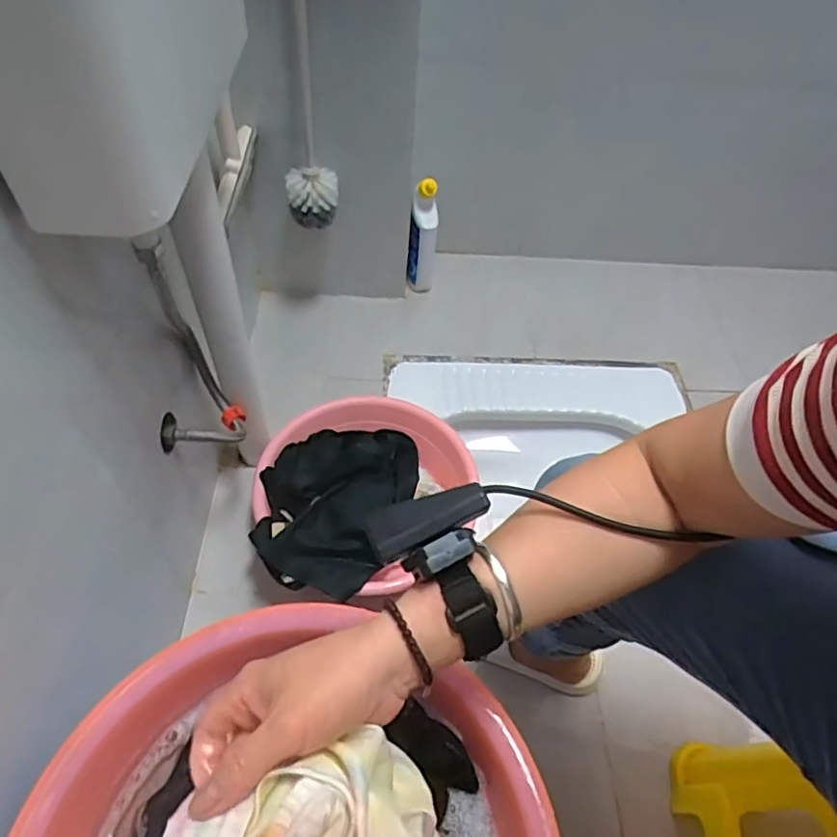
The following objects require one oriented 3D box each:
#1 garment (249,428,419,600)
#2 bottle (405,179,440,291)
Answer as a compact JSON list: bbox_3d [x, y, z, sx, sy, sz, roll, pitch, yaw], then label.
[{"bbox_3d":[-0.112,0.094,0.790,0.205,0.082,0.267,19,53,10],"label":"garment"},{"bbox_3d":[0.008,-0.350,1.144,0.055,0.229,0.049,6,52,-1],"label":"bottle"}]

